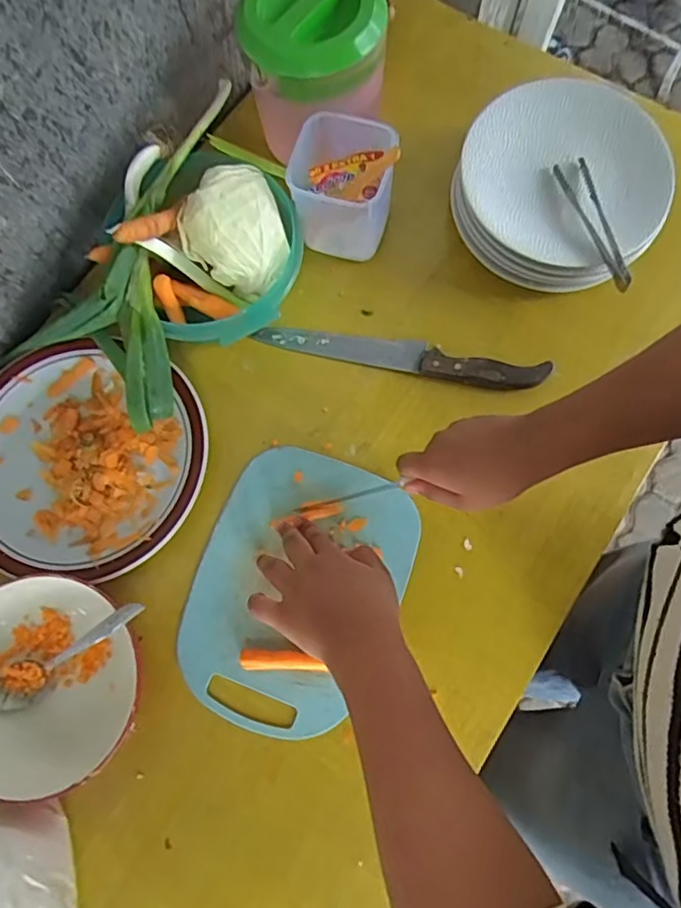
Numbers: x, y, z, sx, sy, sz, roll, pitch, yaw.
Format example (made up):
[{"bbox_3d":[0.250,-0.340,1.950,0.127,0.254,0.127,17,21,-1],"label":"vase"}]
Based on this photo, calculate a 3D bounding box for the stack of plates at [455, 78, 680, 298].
[{"bbox_3d":[0.222,-0.272,0.601,0.193,0.065,0.206,27,78,7],"label":"stack of plates"}]

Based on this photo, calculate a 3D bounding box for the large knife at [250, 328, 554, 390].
[{"bbox_3d":[0.058,-0.104,0.591,0.288,0.019,0.038,13,77,3],"label":"large knife"}]

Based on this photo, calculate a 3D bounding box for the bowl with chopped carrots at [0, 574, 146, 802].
[{"bbox_3d":[-0.253,0.193,0.504,0.165,0.050,0.163,-6,77,-1],"label":"bowl with chopped carrots"}]

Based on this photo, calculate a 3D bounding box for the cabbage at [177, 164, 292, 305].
[{"bbox_3d":[-0.097,-0.205,0.555,0.091,0.071,0.092,0,77,0],"label":"cabbage"}]

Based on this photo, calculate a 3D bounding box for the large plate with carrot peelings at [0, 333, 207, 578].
[{"bbox_3d":[-0.251,0.001,0.567,0.231,0.022,0.221,0,77,0],"label":"large plate with carrot peelings"}]

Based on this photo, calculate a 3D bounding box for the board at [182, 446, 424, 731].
[{"bbox_3d":[-0.041,0.122,0.544,0.181,0.009,0.246,21,78,5],"label":"board"}]

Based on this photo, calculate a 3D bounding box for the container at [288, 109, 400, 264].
[{"bbox_3d":[0.000,-0.262,0.586,0.098,0.102,0.089,4,77,1],"label":"container"}]

